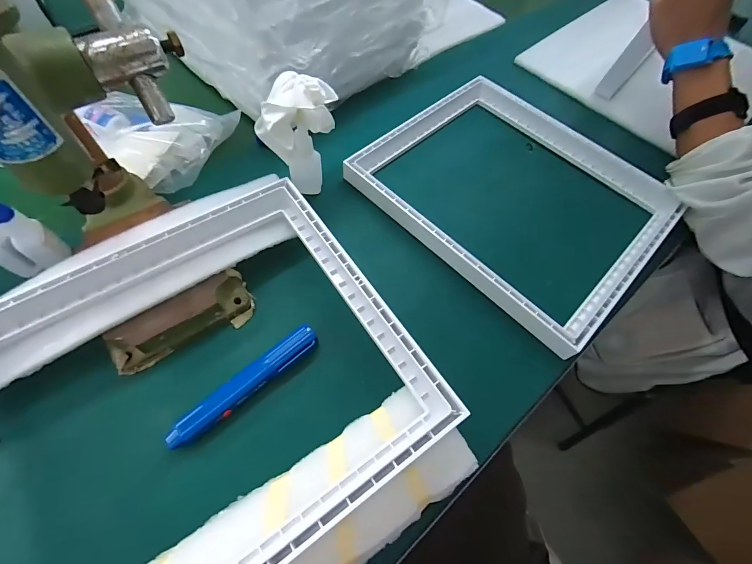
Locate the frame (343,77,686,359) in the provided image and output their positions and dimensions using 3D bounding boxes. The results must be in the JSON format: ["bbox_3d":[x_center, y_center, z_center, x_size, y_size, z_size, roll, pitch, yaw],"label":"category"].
[{"bbox_3d":[0.166,-0.113,0.441,0.324,0.034,0.283,42,67,18],"label":"frame"}]

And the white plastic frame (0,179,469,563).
[{"bbox_3d":[-0.141,0.075,0.266,0.325,0.032,0.280,-30,67,-18],"label":"white plastic frame"}]

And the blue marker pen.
[{"bbox_3d":[-0.111,0.090,0.317,0.140,0.020,0.023,-37,69,-21],"label":"blue marker pen"}]

